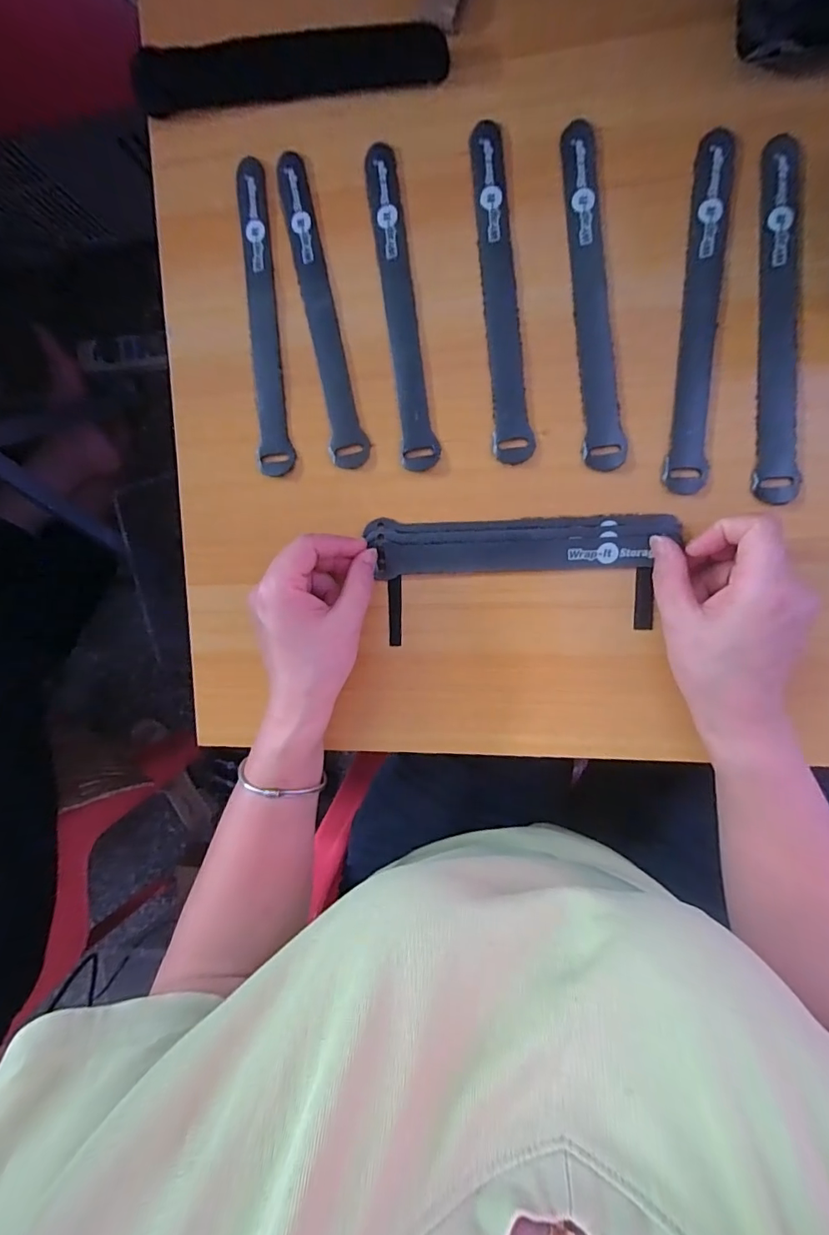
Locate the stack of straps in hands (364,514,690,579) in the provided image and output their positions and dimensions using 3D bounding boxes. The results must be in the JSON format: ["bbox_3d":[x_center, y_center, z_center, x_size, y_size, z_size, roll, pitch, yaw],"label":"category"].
[{"bbox_3d":[0.068,-0.048,0.313,0.192,0.010,0.035,-1,94,9],"label":"stack of straps in hands"}]

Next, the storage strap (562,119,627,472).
[{"bbox_3d":[0.110,-0.198,0.296,0.022,0.004,0.206,-6,94,8],"label":"storage strap"}]

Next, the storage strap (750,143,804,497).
[{"bbox_3d":[0.218,-0.173,0.285,0.024,0.005,0.206,0,95,8],"label":"storage strap"}]

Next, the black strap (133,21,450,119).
[{"bbox_3d":[-0.082,-0.352,0.304,0.200,0.009,0.033,1,95,8],"label":"black strap"}]

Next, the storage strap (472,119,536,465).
[{"bbox_3d":[0.056,-0.205,0.303,0.024,0.004,0.208,-5,94,8],"label":"storage strap"}]

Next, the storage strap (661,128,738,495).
[{"bbox_3d":[0.173,-0.181,0.289,0.023,0.004,0.206,4,95,7],"label":"storage strap"}]

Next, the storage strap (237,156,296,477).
[{"bbox_3d":[-0.102,-0.203,0.327,0.024,0.006,0.206,-3,94,8],"label":"storage strap"}]

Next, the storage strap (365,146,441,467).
[{"bbox_3d":[-0.008,-0.202,0.313,0.023,0.004,0.207,-7,94,8],"label":"storage strap"}]

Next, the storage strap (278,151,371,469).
[{"bbox_3d":[-0.062,-0.206,0.323,0.025,0.005,0.207,-10,93,8],"label":"storage strap"}]

